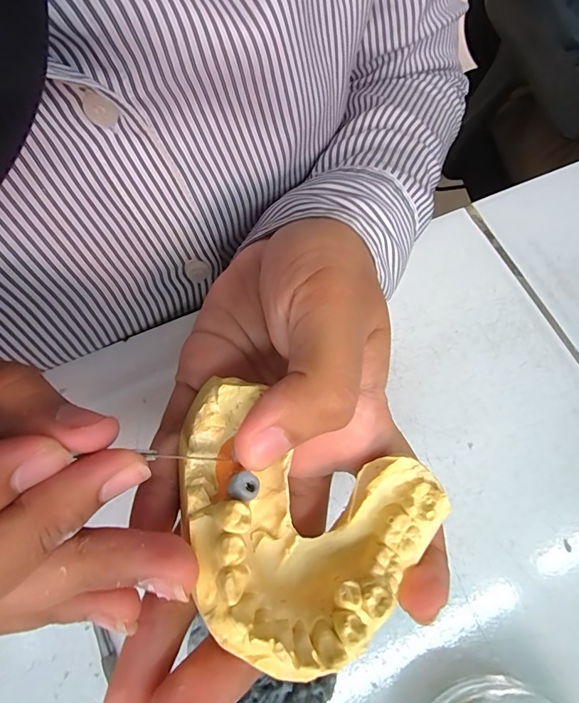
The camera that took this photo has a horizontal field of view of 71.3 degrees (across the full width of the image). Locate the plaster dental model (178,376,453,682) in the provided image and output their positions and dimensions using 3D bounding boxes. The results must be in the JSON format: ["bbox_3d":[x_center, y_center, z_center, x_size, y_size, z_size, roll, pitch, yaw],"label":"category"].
[{"bbox_3d":[-0.002,0.042,0.099,0.064,0.017,0.051,24,72,8],"label":"plaster dental model"}]

